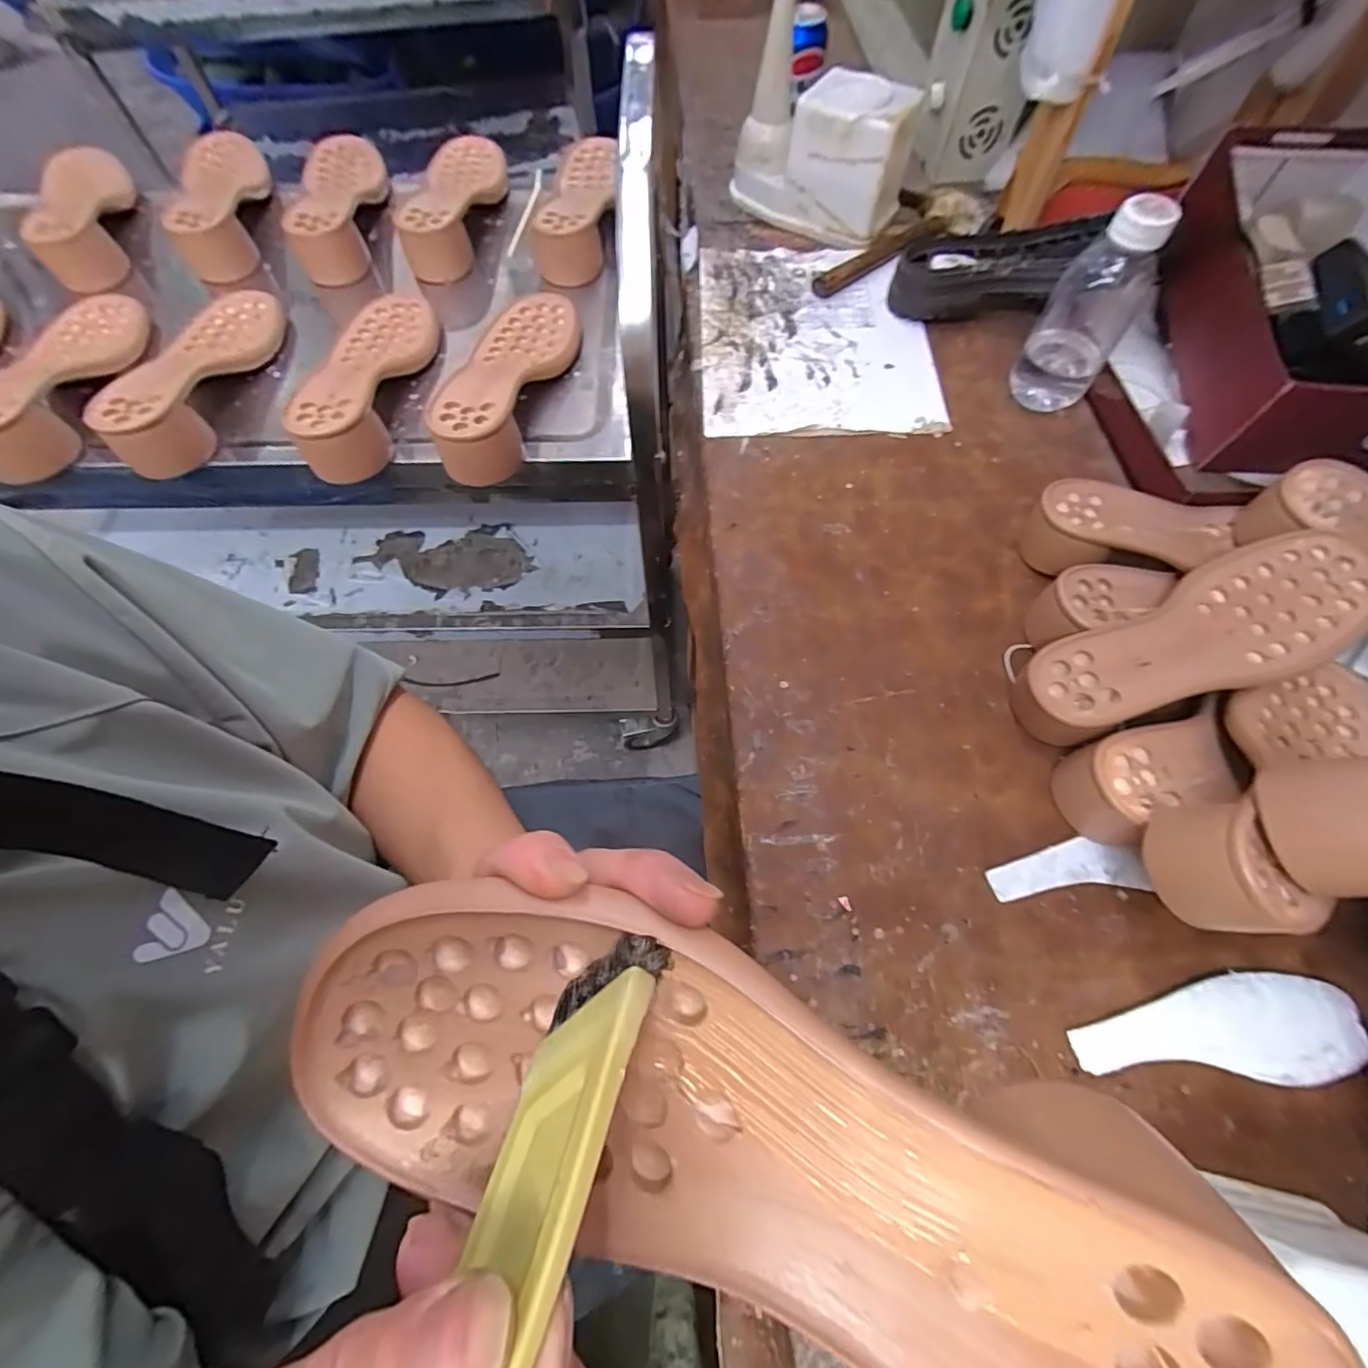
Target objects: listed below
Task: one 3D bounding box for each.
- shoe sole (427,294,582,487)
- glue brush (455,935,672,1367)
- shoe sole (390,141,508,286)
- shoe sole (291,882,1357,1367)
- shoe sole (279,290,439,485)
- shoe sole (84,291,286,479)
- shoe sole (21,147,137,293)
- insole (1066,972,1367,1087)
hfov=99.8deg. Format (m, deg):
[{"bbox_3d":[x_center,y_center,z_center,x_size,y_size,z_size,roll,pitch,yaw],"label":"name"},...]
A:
[{"bbox_3d":[-0.155,-0.277,0.505,0.084,0.050,0.231,9,66,5],"label":"shoe sole"},{"bbox_3d":[-0.036,0.113,0.114,0.008,0.032,0.124,47,40,-20],"label":"glue brush"},{"bbox_3d":[-0.247,-0.540,0.632,0.091,0.046,0.238,-4,65,-1],"label":"shoe sole"},{"bbox_3d":[0.016,0.114,0.144,0.236,0.040,0.086,14,88,16],"label":"shoe sole"},{"bbox_3d":[-0.276,-0.282,0.508,0.080,0.049,0.237,-5,65,-2],"label":"shoe sole"},{"bbox_3d":[-0.432,-0.285,0.510,0.086,0.050,0.242,-3,65,-1],"label":"shoe sole"},{"bbox_3d":[-0.634,-0.501,0.616,0.088,0.045,0.196,-23,67,-10],"label":"shoe sole"},{"bbox_3d":[0.314,0.203,0.337,0.168,0.010,0.054,-4,65,0],"label":"insole"}]

